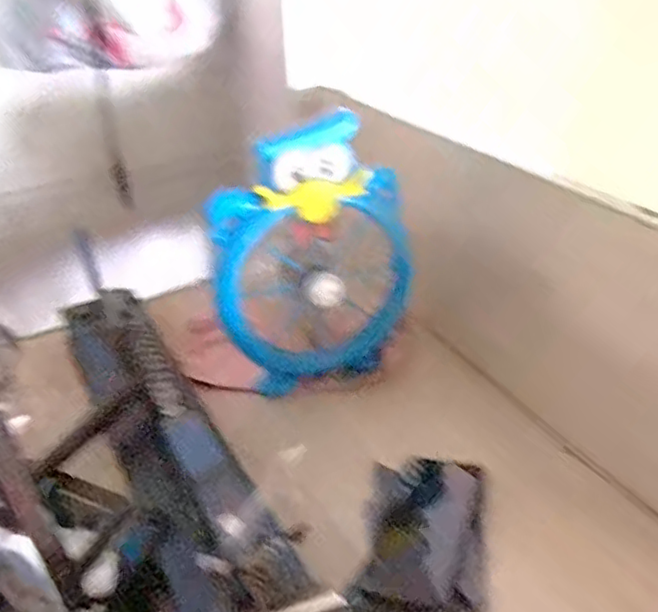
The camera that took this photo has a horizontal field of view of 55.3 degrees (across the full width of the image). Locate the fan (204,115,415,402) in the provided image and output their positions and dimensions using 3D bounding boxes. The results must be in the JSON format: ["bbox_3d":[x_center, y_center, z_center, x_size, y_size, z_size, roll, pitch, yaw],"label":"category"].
[{"bbox_3d":[-0.017,-0.050,0.694,0.217,0.285,0.097,-15,37,-18],"label":"fan"}]

